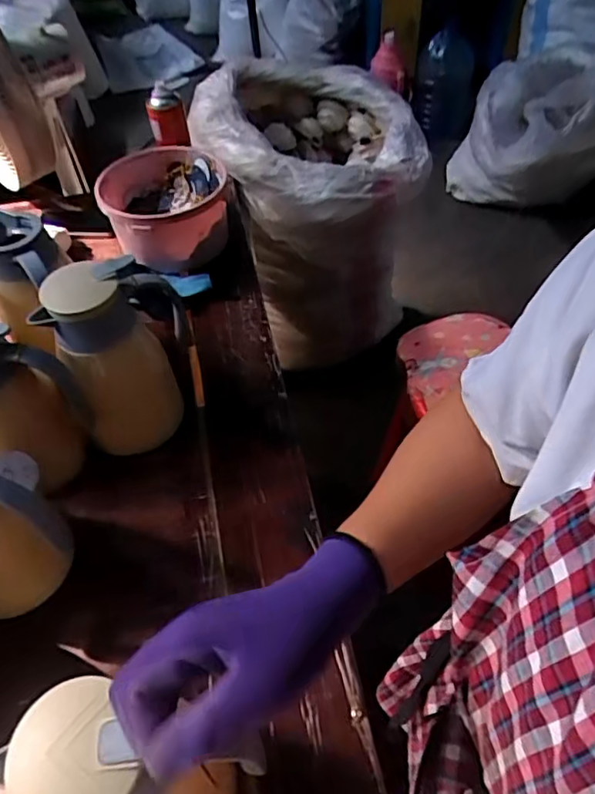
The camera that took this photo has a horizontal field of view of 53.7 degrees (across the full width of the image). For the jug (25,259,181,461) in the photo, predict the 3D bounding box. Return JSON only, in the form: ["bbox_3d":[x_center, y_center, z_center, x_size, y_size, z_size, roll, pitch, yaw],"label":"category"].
[{"bbox_3d":[-0.214,-0.045,0.751,0.166,0.256,0.113,-17,52,-10],"label":"jug"}]

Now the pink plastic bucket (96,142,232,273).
[{"bbox_3d":[-0.245,-0.351,1.085,0.223,0.133,0.243,-2,51,3],"label":"pink plastic bucket"}]

